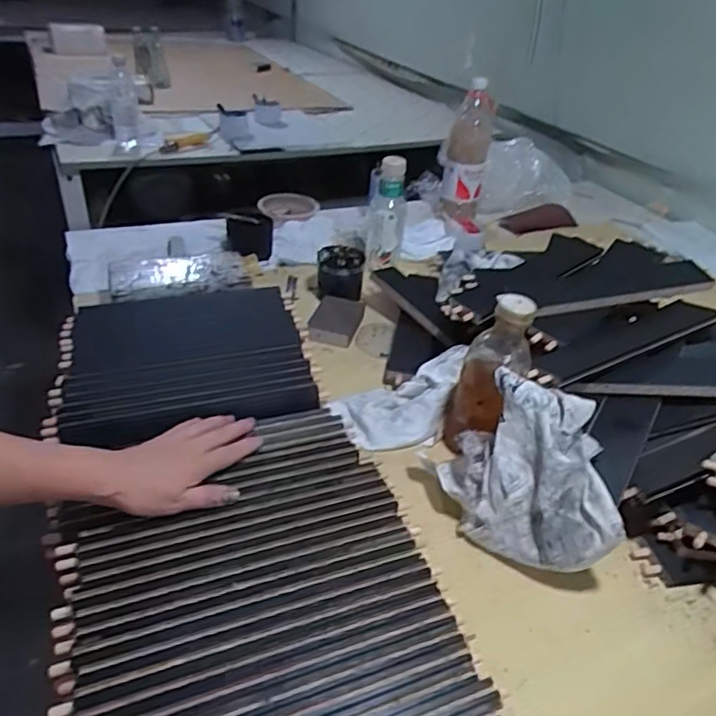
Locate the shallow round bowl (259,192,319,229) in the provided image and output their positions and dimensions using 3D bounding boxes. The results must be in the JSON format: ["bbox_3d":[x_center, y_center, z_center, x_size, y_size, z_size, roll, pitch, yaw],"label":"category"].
[{"bbox_3d":[-0.148,-0.314,1.201,0.116,0.024,0.106,4,34,-3],"label":"shallow round bowl"}]

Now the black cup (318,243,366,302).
[{"bbox_3d":[-0.029,-0.137,0.957,0.073,0.072,0.078,4,34,-3],"label":"black cup"}]

